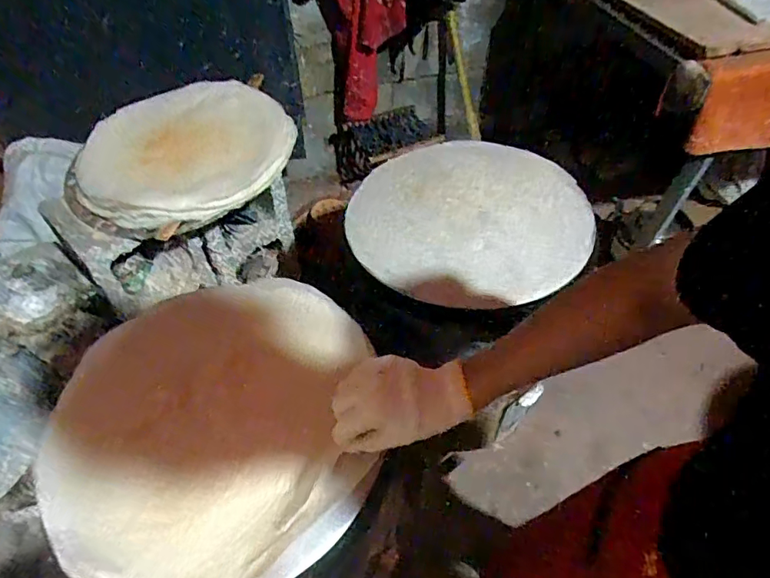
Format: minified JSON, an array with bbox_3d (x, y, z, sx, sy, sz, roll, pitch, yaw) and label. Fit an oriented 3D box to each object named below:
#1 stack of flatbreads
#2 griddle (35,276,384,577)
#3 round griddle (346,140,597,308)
[{"bbox_3d":[-0.363,-0.257,0.917,0.358,0.052,0.373,25,56,24],"label":"stack of flatbreads"},{"bbox_3d":[-0.192,0.143,0.556,0.336,0.029,0.355,-3,50,3],"label":"griddle"},{"bbox_3d":[0.132,-0.117,0.771,0.348,0.036,0.348,-3,50,3],"label":"round griddle"}]

